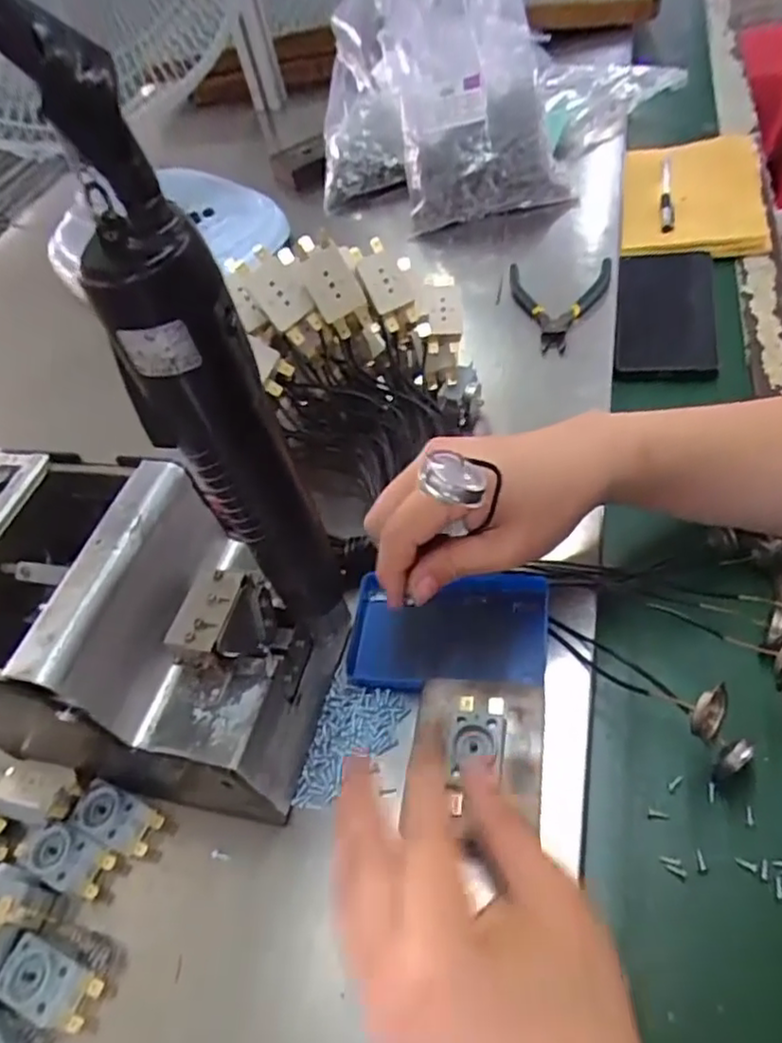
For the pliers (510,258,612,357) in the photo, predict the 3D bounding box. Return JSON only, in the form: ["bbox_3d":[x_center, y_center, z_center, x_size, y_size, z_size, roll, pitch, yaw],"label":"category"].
[{"bbox_3d":[0.147,-0.188,0.576,0.086,0.020,0.110,0,52,12],"label":"pliers"}]

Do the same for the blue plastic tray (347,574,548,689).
[{"bbox_3d":[0.034,0.064,0.397,0.114,0.023,0.068,2,52,6],"label":"blue plastic tray"}]

